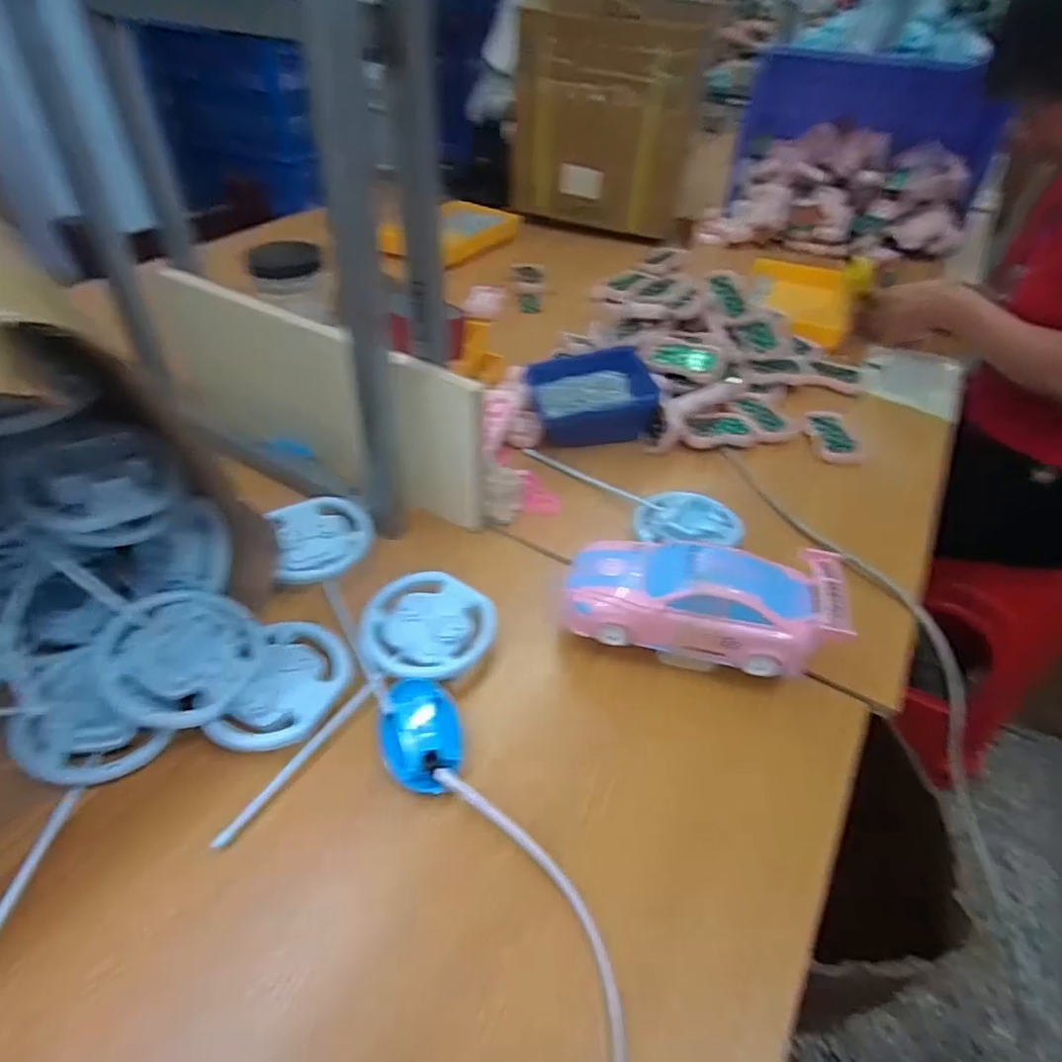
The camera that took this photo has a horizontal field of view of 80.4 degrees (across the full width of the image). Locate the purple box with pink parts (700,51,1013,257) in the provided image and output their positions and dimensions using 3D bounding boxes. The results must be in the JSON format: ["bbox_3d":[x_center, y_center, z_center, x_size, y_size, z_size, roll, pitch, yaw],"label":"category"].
[{"bbox_3d":[0.572,-0.654,1.113,0.429,0.252,0.198,17,45,14],"label":"purple box with pink parts"}]

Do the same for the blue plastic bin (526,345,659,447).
[{"bbox_3d":[0.069,-0.154,0.728,0.135,0.060,0.111,-7,44,-10],"label":"blue plastic bin"}]

